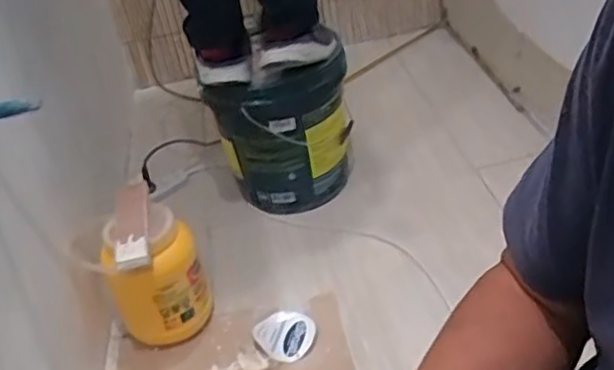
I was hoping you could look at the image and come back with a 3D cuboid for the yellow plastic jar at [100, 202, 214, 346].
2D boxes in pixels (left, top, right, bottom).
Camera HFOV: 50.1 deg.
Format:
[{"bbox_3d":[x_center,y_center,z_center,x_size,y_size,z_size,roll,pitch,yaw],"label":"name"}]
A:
[{"bbox_3d":[-0.249,0.163,1.118,0.146,0.216,0.146,-7,34,5],"label":"yellow plastic jar"}]

